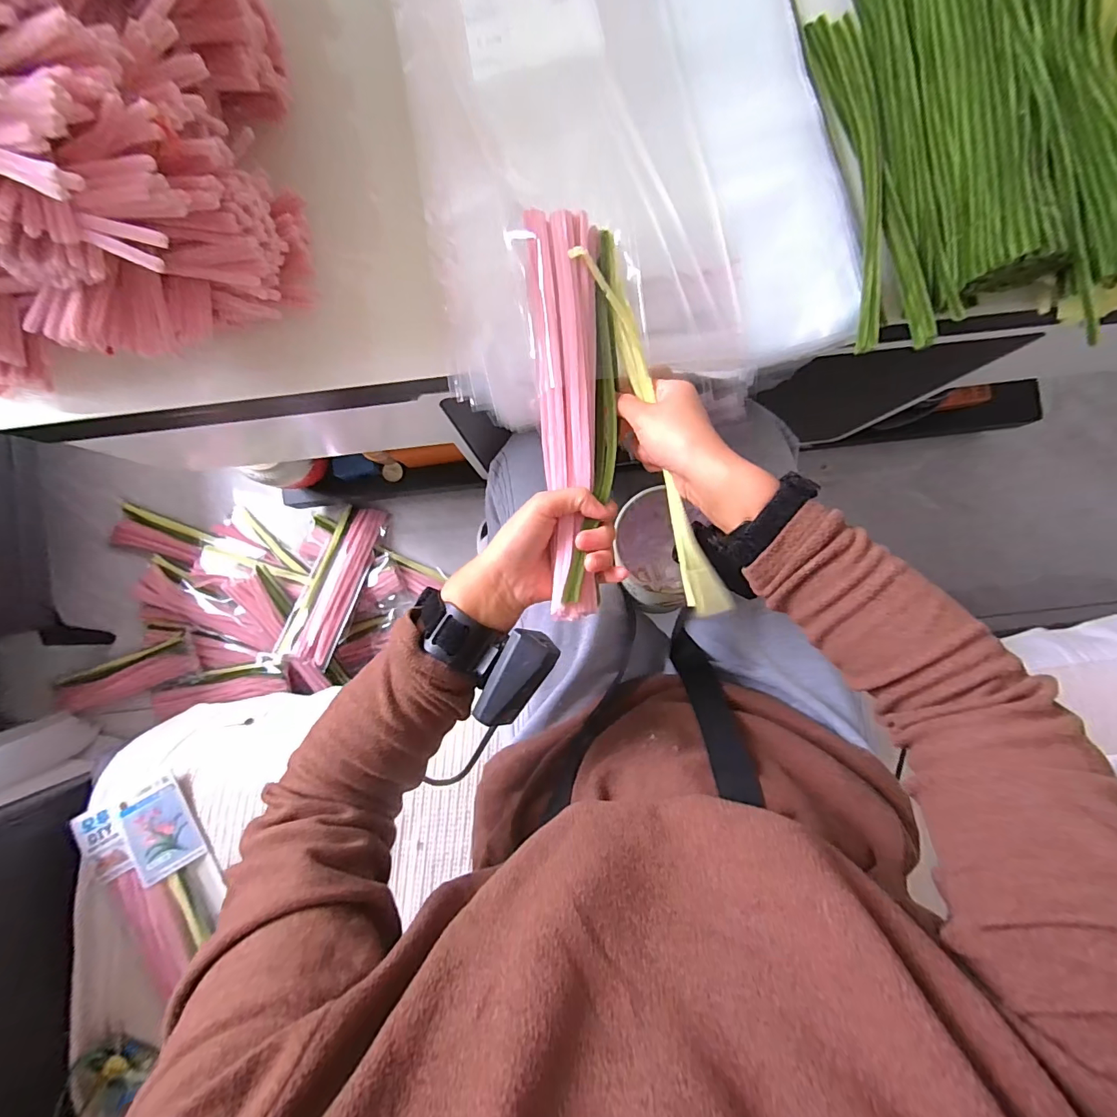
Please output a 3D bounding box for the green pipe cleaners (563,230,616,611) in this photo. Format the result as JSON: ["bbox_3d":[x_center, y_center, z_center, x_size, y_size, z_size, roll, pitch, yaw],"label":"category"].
[{"bbox_3d":[0.031,-0.106,0.353,0.028,0.033,0.277,5,81,1],"label":"green pipe cleaners"}]

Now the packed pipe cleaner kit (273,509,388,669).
[{"bbox_3d":[-0.410,0.041,0.871,0.099,0.039,0.293,17,71,1],"label":"packed pipe cleaner kit"}]

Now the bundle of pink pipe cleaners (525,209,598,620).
[{"bbox_3d":[0.008,-0.109,0.348,0.048,0.022,0.298,-2,85,0],"label":"bundle of pink pipe cleaners"}]

